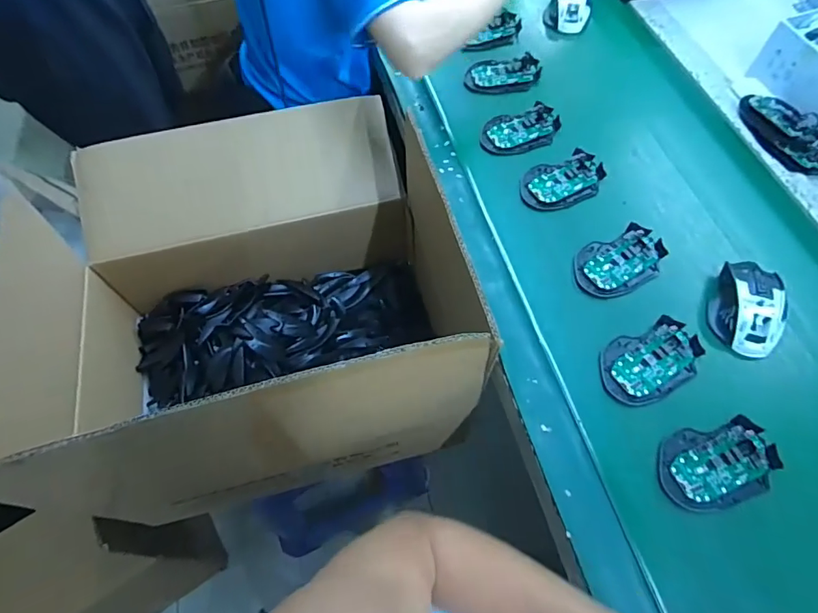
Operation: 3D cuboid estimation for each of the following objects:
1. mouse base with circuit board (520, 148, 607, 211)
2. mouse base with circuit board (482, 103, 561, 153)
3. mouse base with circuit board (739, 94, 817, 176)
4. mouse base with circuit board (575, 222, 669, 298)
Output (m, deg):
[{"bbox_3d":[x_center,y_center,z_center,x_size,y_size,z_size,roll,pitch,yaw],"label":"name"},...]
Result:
[{"bbox_3d":[0.204,-0.167,0.637,0.111,0.015,0.069,-22,65,-11],"label":"mouse base with circuit board"},{"bbox_3d":[0.159,-0.251,0.681,0.118,0.014,0.072,-14,64,-7],"label":"mouse base with circuit board"},{"bbox_3d":[0.526,-0.247,0.667,0.070,0.038,0.152,-17,64,-8],"label":"mouse base with circuit board"},{"bbox_3d":[0.254,-0.055,0.578,0.114,0.015,0.071,-23,65,-11],"label":"mouse base with circuit board"}]

